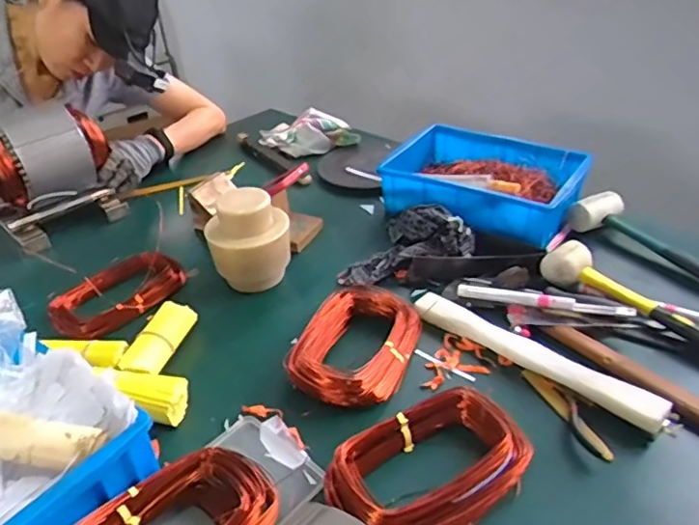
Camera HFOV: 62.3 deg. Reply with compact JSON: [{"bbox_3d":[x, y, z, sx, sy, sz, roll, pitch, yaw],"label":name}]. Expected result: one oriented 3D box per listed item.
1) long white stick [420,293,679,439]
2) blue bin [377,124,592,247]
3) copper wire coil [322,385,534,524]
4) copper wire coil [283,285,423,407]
[{"bbox_3d":[0.199,0.104,0.649,0.289,0.032,0.030,26,44,35],"label":"long white stick"},{"bbox_3d":[0.216,-0.131,0.934,0.293,0.078,0.215,21,41,30],"label":"blue bin"},{"bbox_3d":[0.075,0.187,0.541,0.194,0.042,0.114,-23,39,-27],"label":"copper wire coil"},{"bbox_3d":[0.010,0.092,0.678,0.124,0.047,0.178,13,38,22],"label":"copper wire coil"}]

